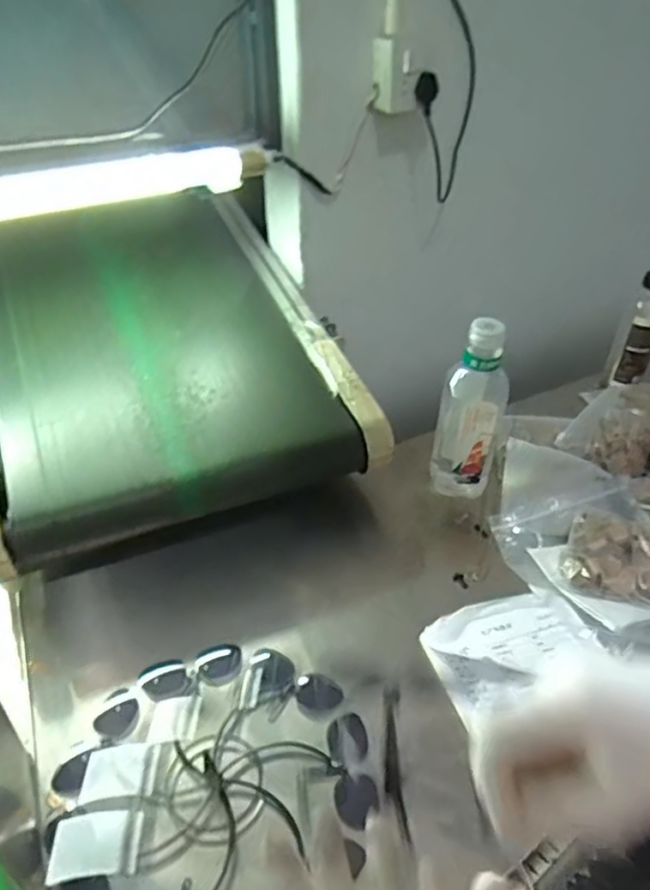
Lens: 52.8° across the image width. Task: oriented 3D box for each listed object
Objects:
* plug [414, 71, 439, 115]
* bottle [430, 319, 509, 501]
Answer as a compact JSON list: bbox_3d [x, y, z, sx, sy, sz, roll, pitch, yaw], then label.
[{"bbox_3d":[0.137,-0.473,0.882,0.030,0.048,0.026,5,38,7],"label":"plug"},{"bbox_3d":[0.186,-0.045,0.834,0.083,0.245,0.060,9,38,12],"label":"bottle"}]

